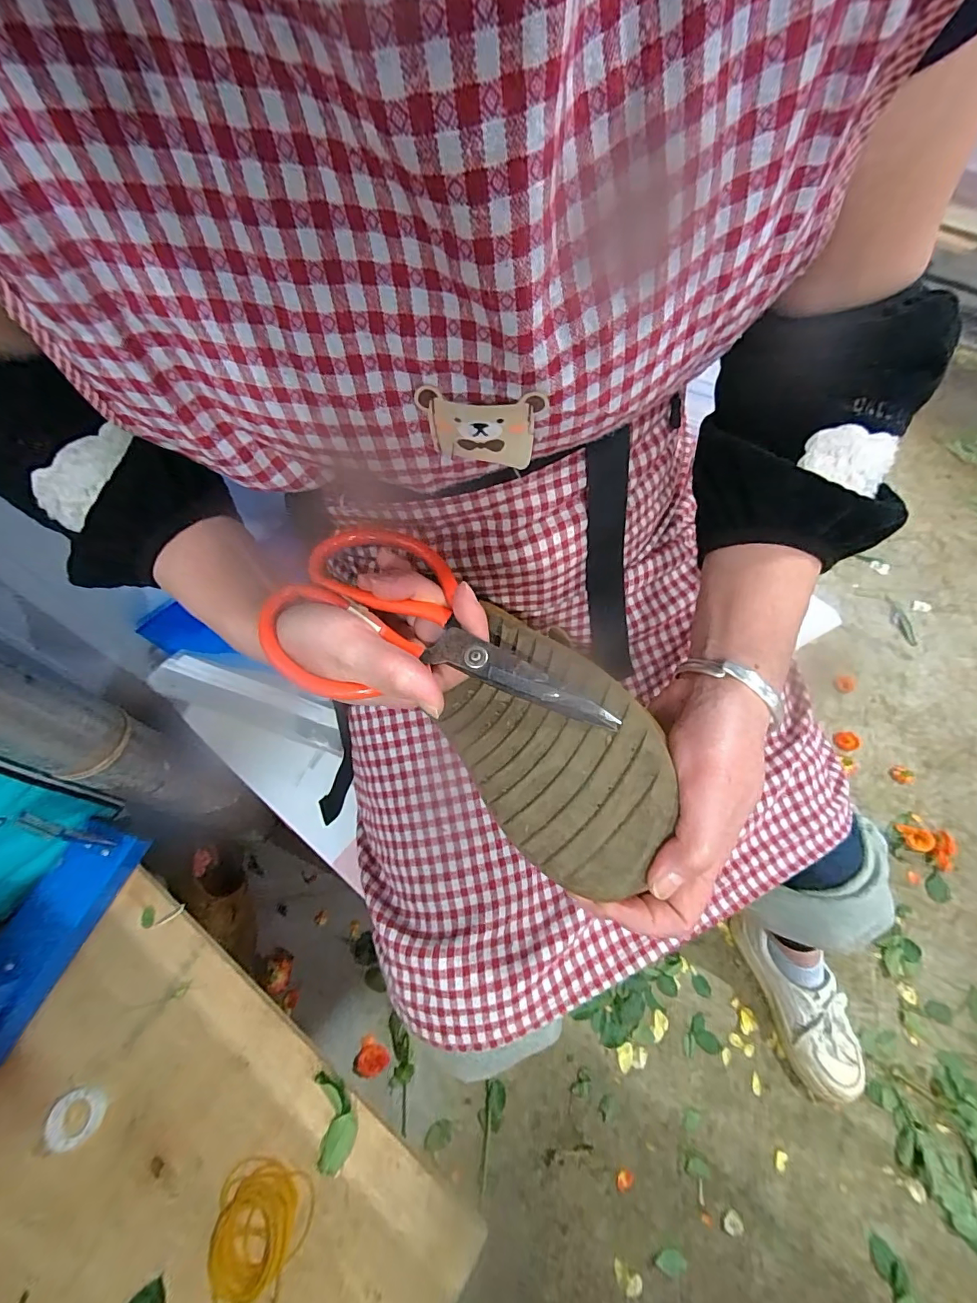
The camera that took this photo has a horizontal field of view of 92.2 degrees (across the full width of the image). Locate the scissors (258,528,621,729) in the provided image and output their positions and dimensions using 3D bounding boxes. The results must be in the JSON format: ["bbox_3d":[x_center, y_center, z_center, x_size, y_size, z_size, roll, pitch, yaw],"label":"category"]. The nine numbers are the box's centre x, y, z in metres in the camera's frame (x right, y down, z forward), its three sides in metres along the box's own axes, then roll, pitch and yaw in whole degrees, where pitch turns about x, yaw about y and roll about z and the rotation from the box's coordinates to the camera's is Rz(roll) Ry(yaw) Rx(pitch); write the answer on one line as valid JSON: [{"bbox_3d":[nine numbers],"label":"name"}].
[{"bbox_3d":[-0.027,0.004,0.247,0.180,0.029,0.096,29,66,10],"label":"scissors"}]

